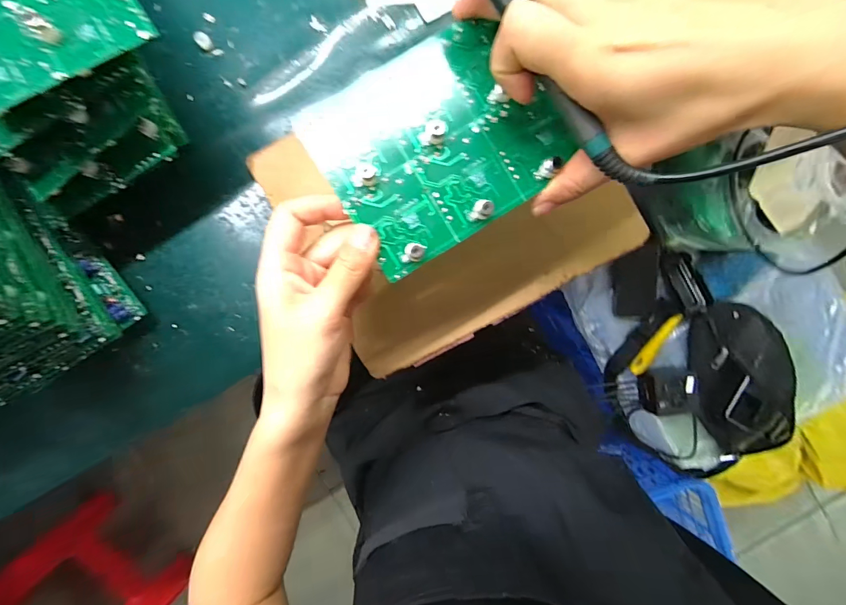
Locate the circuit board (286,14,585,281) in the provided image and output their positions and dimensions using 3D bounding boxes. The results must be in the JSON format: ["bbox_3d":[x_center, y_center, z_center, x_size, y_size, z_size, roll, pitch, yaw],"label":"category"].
[{"bbox_3d":[0.009,-0.090,0.209,0.126,0.015,0.106,-32,93,0],"label":"circuit board"}]

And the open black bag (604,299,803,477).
[{"bbox_3d":[0.523,0.152,0.694,0.276,0.115,0.312,-28,93,0],"label":"open black bag"}]

